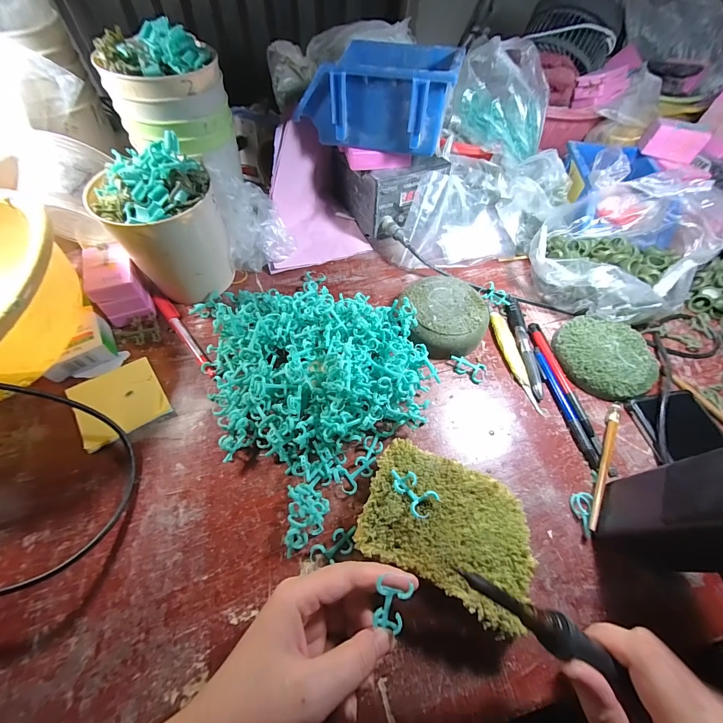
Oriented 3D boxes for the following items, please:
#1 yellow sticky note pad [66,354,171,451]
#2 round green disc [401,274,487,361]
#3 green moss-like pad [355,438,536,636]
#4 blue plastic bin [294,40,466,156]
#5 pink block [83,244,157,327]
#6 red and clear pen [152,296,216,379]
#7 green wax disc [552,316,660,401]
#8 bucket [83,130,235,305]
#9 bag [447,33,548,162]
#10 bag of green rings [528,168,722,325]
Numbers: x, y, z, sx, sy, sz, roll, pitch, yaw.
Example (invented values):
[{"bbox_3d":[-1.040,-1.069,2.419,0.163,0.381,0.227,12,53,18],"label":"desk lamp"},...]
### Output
[{"bbox_3d":[-0.241,0.039,0.319,0.075,0.005,0.078,-32,66,-20],"label":"yellow sticky note pad"},{"bbox_3d":[0.098,-0.055,0.377,0.092,0.028,0.097,1,59,-2],"label":"round green disc"},{"bbox_3d":[0.069,0.125,0.248,0.132,0.014,0.090,24,60,9],"label":"green moss-like pad"},{"bbox_3d":[0.021,-0.316,0.389,0.163,0.087,0.119,13,59,5],"label":"blue plastic bin"},{"bbox_3d":[-0.271,-0.086,0.361,0.049,0.053,0.072,-25,63,-18],"label":"pink block"},{"bbox_3d":[-0.197,-0.032,0.363,0.016,0.011,0.138,-37,67,-22],"label":"red and clear pen"},{"bbox_3d":[0.278,-0.007,0.366,0.102,0.020,0.097,1,59,-2],"label":"green wax disc"},{"bbox_3d":[-0.203,-0.139,0.348,0.106,0.138,0.088,-30,64,-20],"label":"bucket"},{"bbox_3d":[0.209,-0.388,0.469,0.146,0.087,0.119,18,60,8],"label":"bag"},{"bbox_3d":[0.326,-0.143,0.401,0.200,0.102,0.176,-30,64,-20],"label":"bag of green rings"}]

